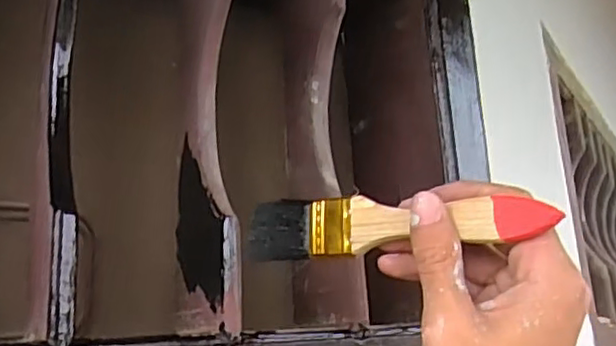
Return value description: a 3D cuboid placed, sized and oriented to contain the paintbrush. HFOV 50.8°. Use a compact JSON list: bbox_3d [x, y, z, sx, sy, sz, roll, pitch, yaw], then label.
[{"bbox_3d":[0.036,0.026,0.325,0.169,0.031,0.007,-7,-15,35],"label":"paintbrush"}]

